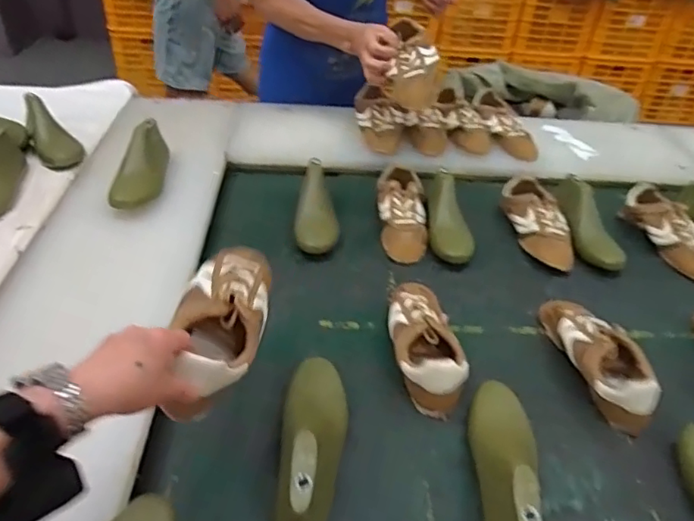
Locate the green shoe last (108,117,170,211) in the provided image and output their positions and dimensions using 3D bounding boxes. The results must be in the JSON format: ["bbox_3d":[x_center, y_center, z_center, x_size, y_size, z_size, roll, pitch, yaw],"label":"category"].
[{"bbox_3d":[-0.353,-0.168,0.936,0.075,0.074,0.206,5,38,3],"label":"green shoe last"}]

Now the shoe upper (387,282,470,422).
[{"bbox_3d":[0.098,0.098,0.745,0.083,0.061,0.224,-3,39,-8],"label":"shoe upper"}]

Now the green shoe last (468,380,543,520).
[{"bbox_3d":[0.169,0.218,0.586,0.072,0.084,0.222,10,39,9],"label":"green shoe last"}]

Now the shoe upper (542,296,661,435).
[{"bbox_3d":[0.333,0.121,0.731,0.077,0.065,0.208,-7,39,-12],"label":"shoe upper"}]

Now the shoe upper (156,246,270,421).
[{"bbox_3d":[-0.127,0.054,0.555,0.081,0.061,0.219,4,39,1],"label":"shoe upper"}]

